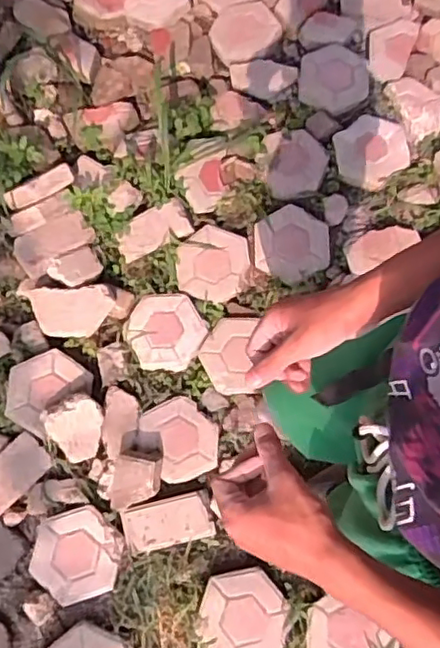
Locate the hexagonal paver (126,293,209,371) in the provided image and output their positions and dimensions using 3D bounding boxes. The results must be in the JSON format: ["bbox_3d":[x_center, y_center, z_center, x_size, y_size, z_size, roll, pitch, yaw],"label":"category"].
[{"bbox_3d":[-0.143,0.021,1.611,0.198,0.035,0.205,-35,74,-9],"label":"hexagonal paver"}]

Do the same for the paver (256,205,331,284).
[{"bbox_3d":[0.193,-0.216,1.657,0.196,0.033,0.204,1,72,3],"label":"paver"}]

